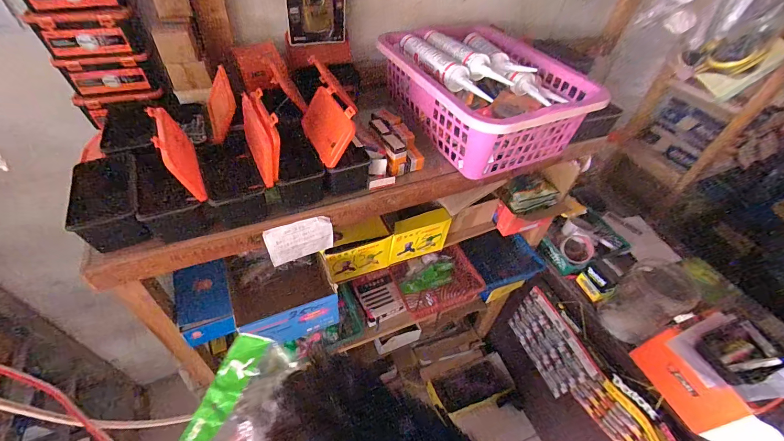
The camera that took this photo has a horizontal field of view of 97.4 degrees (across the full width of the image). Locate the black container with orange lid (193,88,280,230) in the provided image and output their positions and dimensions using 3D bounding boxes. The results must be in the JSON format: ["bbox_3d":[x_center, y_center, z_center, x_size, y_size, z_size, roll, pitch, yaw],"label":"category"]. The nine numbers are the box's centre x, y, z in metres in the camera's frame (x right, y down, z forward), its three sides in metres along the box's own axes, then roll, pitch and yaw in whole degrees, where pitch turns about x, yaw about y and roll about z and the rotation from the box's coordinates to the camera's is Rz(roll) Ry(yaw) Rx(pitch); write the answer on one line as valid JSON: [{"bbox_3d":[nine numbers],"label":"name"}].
[{"bbox_3d":[-0.233,-0.092,0.521,0.111,0.151,0.157,-19,51,-23],"label":"black container with orange lid"}]

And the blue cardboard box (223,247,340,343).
[{"bbox_3d":[-0.231,0.153,0.708,0.192,0.103,0.184,-18,51,-22],"label":"blue cardboard box"}]

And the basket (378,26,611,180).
[{"bbox_3d":[0.173,-0.278,0.725,0.312,0.138,0.428,-14,49,-18],"label":"basket"}]

